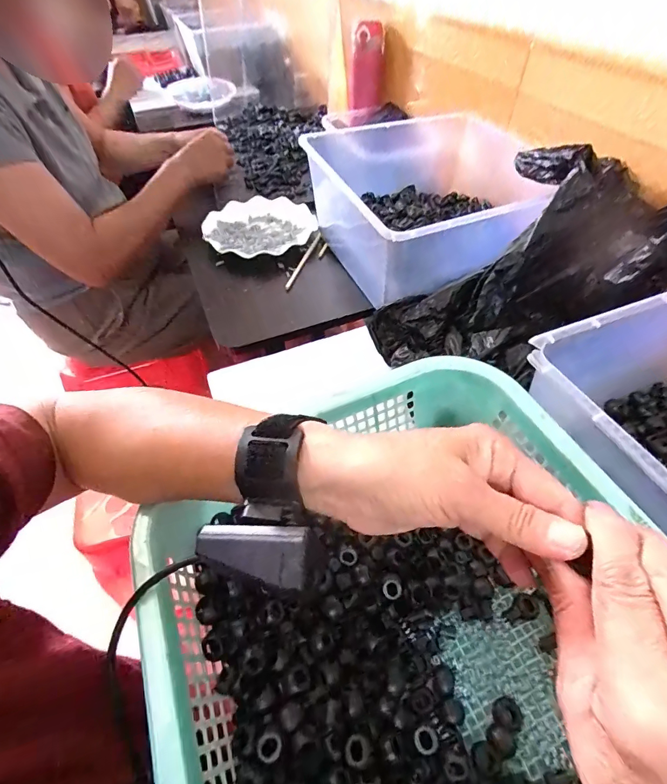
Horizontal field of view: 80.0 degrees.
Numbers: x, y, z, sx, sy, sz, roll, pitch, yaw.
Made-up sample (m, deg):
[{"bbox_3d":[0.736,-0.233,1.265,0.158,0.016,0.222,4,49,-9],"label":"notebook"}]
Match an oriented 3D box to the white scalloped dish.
[{"bbox_3d":[-0.124,-0.280,0.679,0.183,0.027,0.164,-15,52,-10],"label":"white scalloped dish"}]

